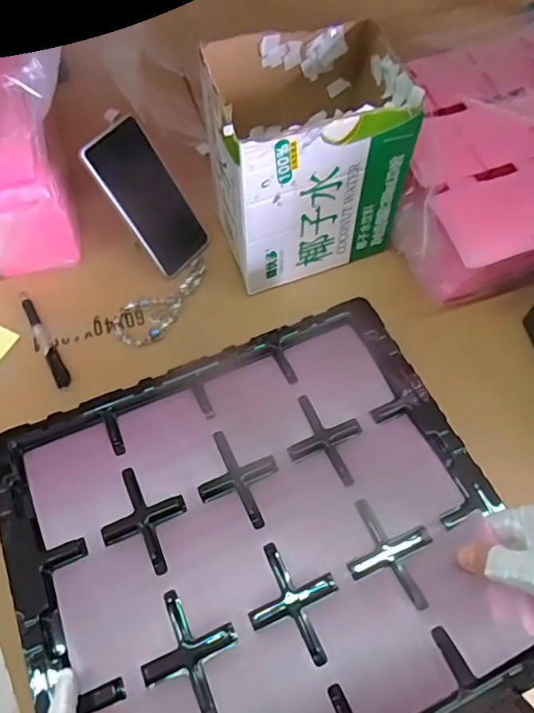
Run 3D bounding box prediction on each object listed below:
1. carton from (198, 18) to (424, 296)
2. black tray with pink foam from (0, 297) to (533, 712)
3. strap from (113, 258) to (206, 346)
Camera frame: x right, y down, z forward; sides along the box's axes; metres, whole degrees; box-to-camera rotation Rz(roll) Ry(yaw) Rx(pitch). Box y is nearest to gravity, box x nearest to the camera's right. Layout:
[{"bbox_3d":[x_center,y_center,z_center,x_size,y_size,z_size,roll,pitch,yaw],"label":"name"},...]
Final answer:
[{"bbox_3d":[0.039,-0.208,0.589,0.183,0.208,0.148,-17,62,-10],"label":"carton"},{"bbox_3d":[-0.006,0.137,0.422,0.359,0.032,0.322,-21,63,-12],"label":"black tray with pink foam"},{"bbox_3d":[-0.113,-0.061,0.617,0.128,0.007,0.057,-36,67,-19],"label":"strap"}]

